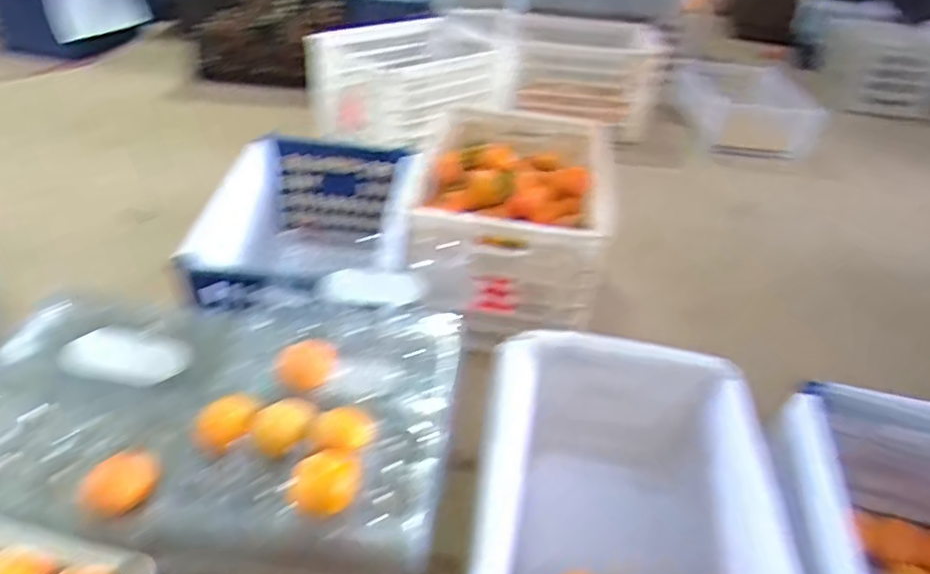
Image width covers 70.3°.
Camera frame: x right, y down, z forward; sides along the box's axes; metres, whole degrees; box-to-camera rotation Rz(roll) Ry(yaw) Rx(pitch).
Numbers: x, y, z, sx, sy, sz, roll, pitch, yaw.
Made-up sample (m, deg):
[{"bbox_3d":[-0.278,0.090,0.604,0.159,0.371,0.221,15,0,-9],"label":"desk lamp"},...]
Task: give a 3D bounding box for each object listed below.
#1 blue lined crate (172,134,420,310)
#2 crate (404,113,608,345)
[{"bbox_3d":[-0.266,-0.068,1.144,0.305,0.199,0.453,4,35,-2],"label":"blue lined crate"},{"bbox_3d":[0.099,-0.169,1.329,0.352,0.225,0.617,11,36,8],"label":"crate"}]

